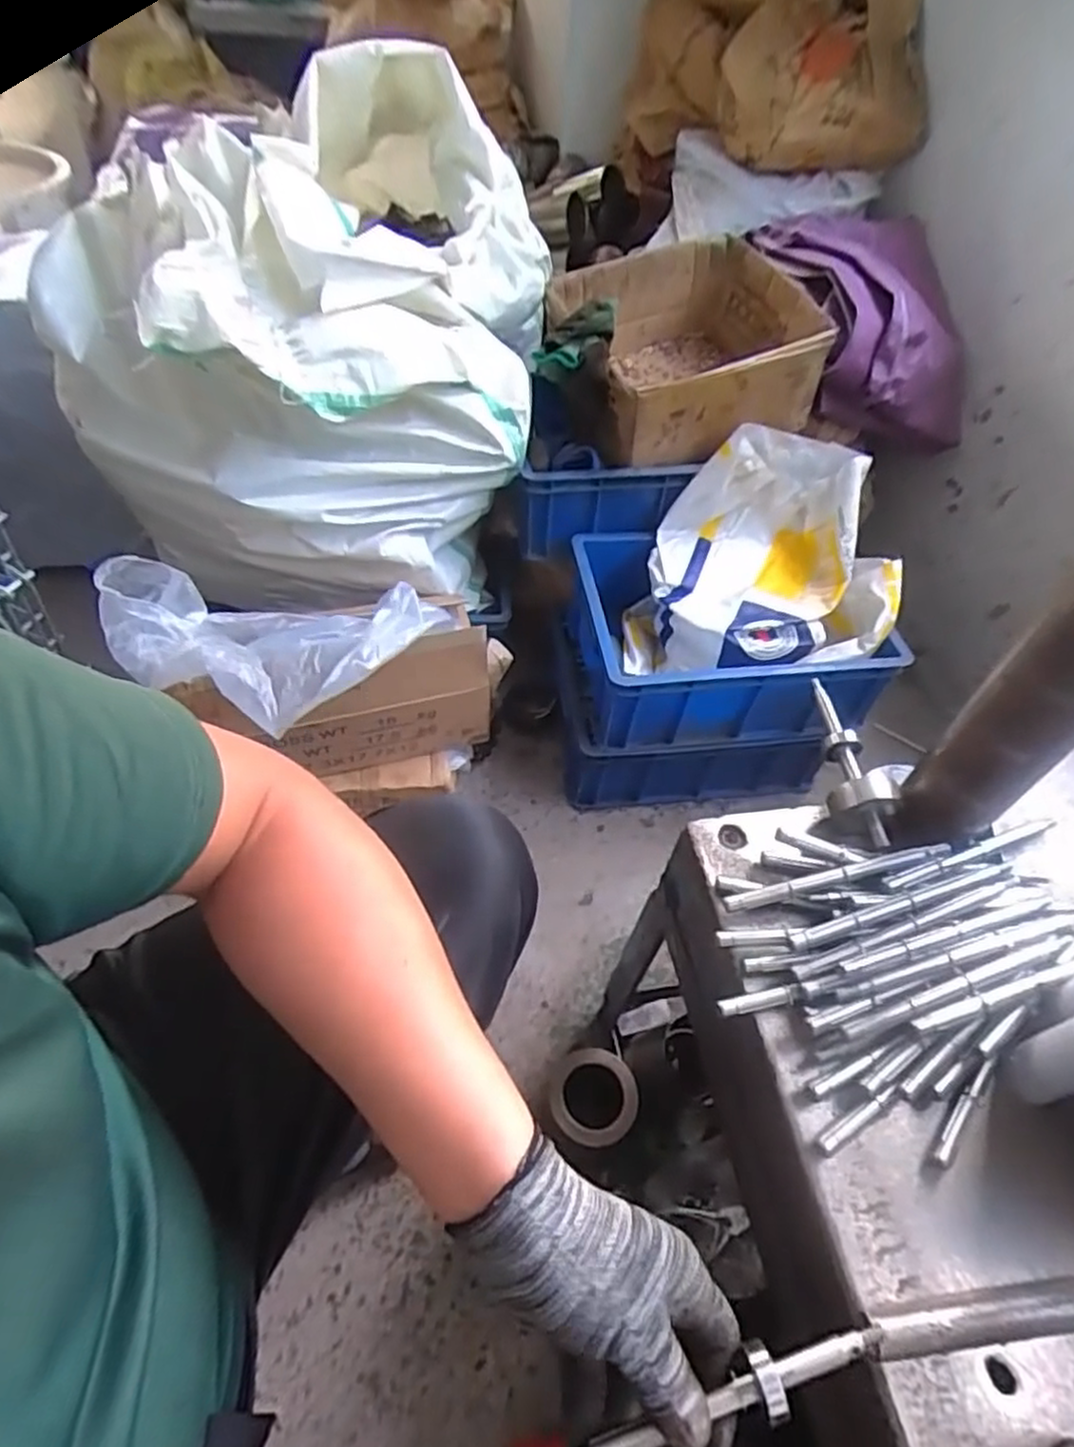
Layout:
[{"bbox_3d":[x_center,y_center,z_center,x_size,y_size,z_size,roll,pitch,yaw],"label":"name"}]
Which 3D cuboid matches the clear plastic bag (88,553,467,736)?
[{"bbox_3d":[-0.275,-0.083,0.779,0.352,0.085,0.174,0,51,-6],"label":"clear plastic bag"}]

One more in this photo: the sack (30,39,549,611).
[{"bbox_3d":[-0.279,-0.532,1.040,0.549,0.491,0.626,7,51,0],"label":"sack"}]

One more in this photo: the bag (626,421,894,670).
[{"bbox_3d":[0.312,-0.218,1.014,0.312,0.252,0.259,11,51,3],"label":"bag"}]

